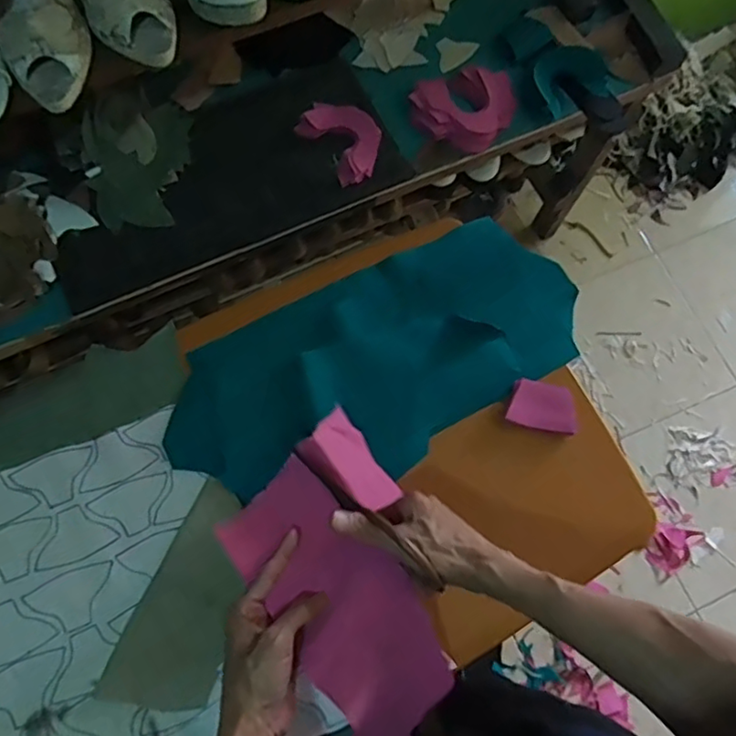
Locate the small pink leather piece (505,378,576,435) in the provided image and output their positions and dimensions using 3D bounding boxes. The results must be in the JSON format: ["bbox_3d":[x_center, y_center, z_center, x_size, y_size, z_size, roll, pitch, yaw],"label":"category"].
[{"bbox_3d":[0.205,0.045,0.707,0.077,0.019,0.055,13,72,2],"label":"small pink leather piece"}]

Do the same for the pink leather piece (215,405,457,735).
[{"bbox_3d":[-0.010,0.200,0.579,0.166,0.116,0.282,-32,76,-12],"label":"pink leather piece"}]

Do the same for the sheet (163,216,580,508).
[{"bbox_3d":[0.017,-0.010,0.720,0.500,0.021,0.230,-25,75,-10],"label":"sheet"}]

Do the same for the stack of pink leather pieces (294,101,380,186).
[{"bbox_3d":[-0.031,-0.348,0.915,0.093,0.032,0.135,-32,76,-12],"label":"stack of pink leather pieces"}]

